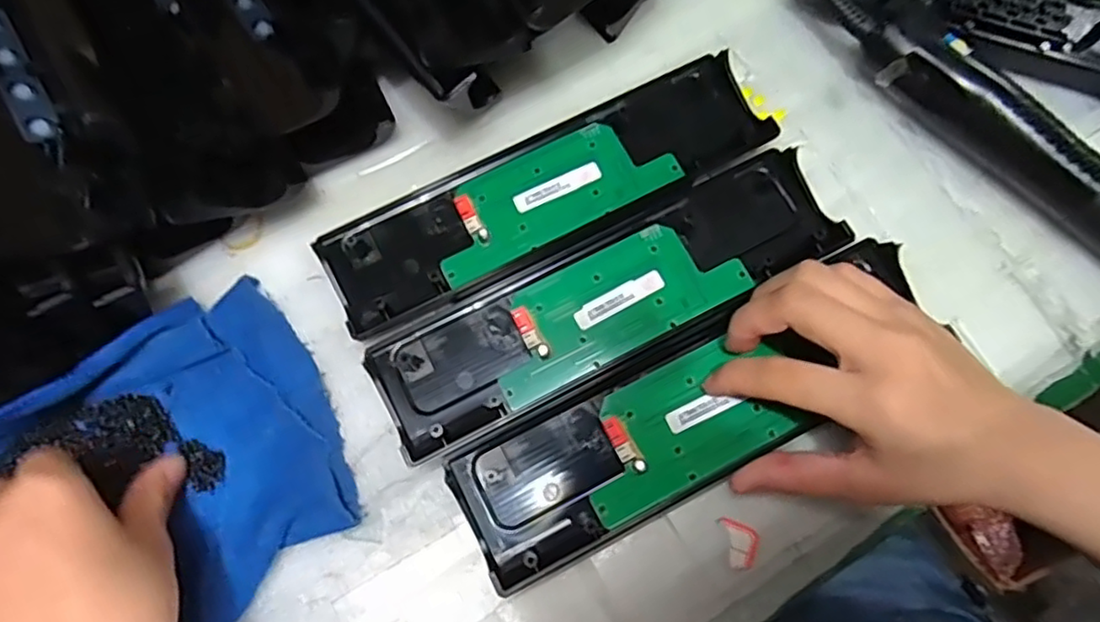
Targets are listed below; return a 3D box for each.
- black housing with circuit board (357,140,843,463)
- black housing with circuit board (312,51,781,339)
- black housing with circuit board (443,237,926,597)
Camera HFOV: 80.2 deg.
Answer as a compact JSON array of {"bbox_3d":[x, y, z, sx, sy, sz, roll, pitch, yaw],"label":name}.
[{"bbox_3d":[0.030,-0.008,0.331,0.244,0.015,0.063,-27,76,-6],"label":"black housing with circuit board"},{"bbox_3d":[-0.001,-0.067,0.353,0.245,0.017,0.067,-27,76,-6],"label":"black housing with circuit board"},{"bbox_3d":[0.073,0.042,0.313,0.244,0.024,0.069,-29,76,-6],"label":"black housing with circuit board"}]

